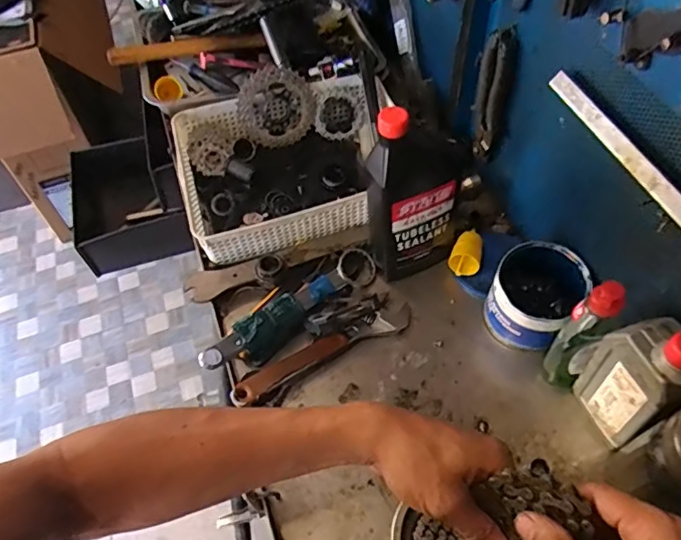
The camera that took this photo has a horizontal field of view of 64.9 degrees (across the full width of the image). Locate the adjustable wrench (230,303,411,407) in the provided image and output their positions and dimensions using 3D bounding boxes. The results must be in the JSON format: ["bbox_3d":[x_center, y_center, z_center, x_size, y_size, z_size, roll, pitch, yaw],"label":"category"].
[{"bbox_3d":[-0.019,0.098,0.657,0.243,0.026,0.039,-25,56,-14],"label":"adjustable wrench"}]

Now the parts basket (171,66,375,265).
[{"bbox_3d":[-0.086,-0.163,0.794,0.286,0.114,0.267,-13,54,-6],"label":"parts basket"}]

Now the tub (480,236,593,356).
[{"bbox_3d":[0.233,0.032,0.651,0.092,0.098,0.111,26,60,21],"label":"tub"}]

